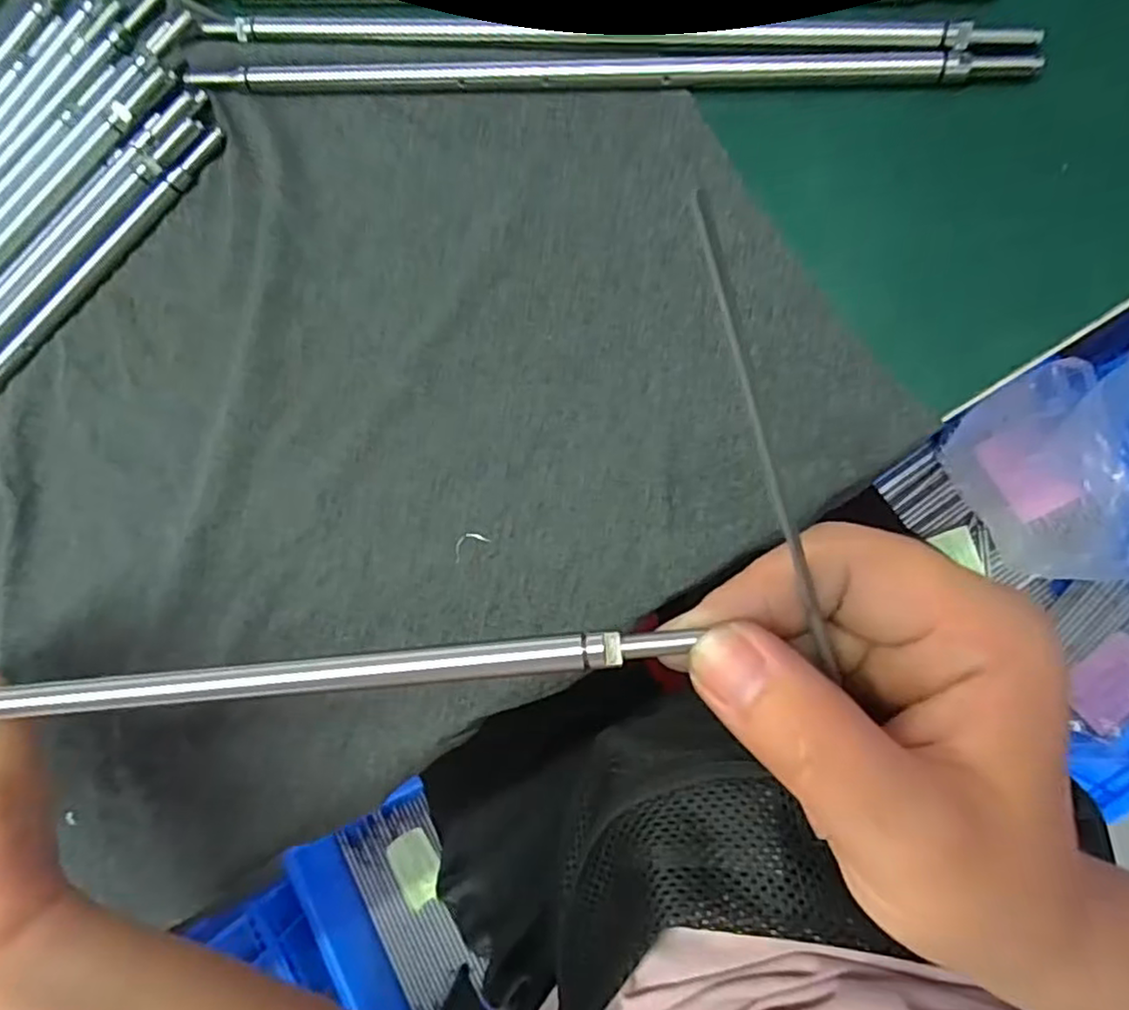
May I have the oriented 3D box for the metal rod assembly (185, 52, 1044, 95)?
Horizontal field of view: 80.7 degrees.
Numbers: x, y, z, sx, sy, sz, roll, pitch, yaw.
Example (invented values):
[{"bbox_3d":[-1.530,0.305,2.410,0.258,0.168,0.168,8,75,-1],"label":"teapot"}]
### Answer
[{"bbox_3d":[0.001,-0.142,0.217,0.270,0.009,0.010,6,86,10],"label":"metal rod assembly"}]

